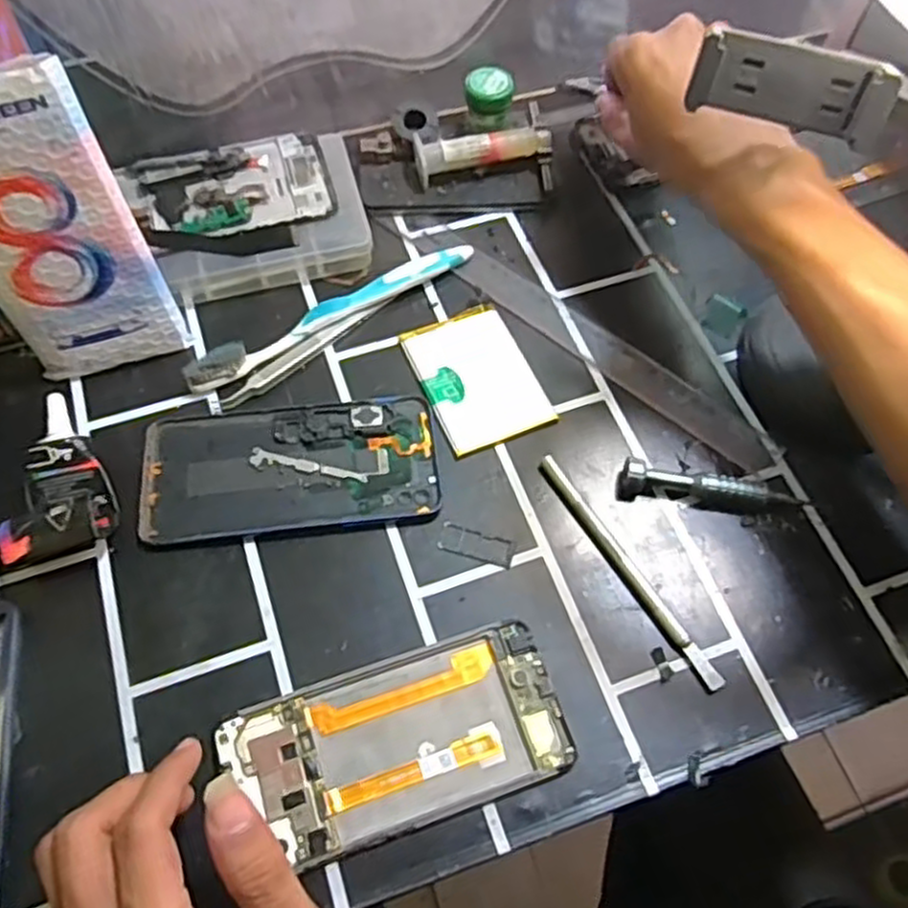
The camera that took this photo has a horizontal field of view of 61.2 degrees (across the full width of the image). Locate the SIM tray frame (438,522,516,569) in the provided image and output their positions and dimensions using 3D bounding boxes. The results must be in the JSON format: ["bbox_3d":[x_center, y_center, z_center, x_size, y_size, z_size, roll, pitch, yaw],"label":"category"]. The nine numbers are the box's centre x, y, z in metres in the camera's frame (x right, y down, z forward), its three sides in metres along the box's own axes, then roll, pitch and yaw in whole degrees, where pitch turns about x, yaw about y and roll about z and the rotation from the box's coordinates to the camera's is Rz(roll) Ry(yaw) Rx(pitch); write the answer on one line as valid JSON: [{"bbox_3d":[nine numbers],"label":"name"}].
[{"bbox_3d":[0.012,0.046,0.390,0.039,0.004,0.015,17,63,6],"label":"SIM tray frame"}]

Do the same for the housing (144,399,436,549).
[{"bbox_3d":[-0.086,0.006,0.408,0.152,0.004,0.075,-5,63,-5],"label":"housing"}]

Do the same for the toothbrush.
[{"bbox_3d":[-0.070,-0.084,0.452,0.185,0.015,0.018,-30,68,-17],"label":"toothbrush"}]

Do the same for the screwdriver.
[{"bbox_3d":[0.136,0.019,0.402,0.097,0.015,0.017,9,62,2],"label":"screwdriver"}]

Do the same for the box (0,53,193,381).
[{"bbox_3d":[-0.196,-0.103,0.376,0.081,0.165,0.012,-18,53,-9],"label":"box"}]

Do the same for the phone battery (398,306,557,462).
[{"bbox_3d":[0.013,-0.045,0.438,0.061,0.004,0.087,-20,65,-13],"label":"phone battery"}]

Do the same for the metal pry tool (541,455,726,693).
[{"bbox_3d":[0.087,0.057,0.385,0.010,0.007,0.138,-29,67,-17],"label":"metal pry tool"}]

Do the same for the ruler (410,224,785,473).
[{"bbox_3d":[0.077,-0.069,0.454,0.253,0.007,0.030,37,65,16],"label":"ruler"}]

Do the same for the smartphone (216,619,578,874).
[{"bbox_3d":[-0.024,0.128,0.343,0.144,0.007,0.072,-16,64,-11],"label":"smartphone"}]

